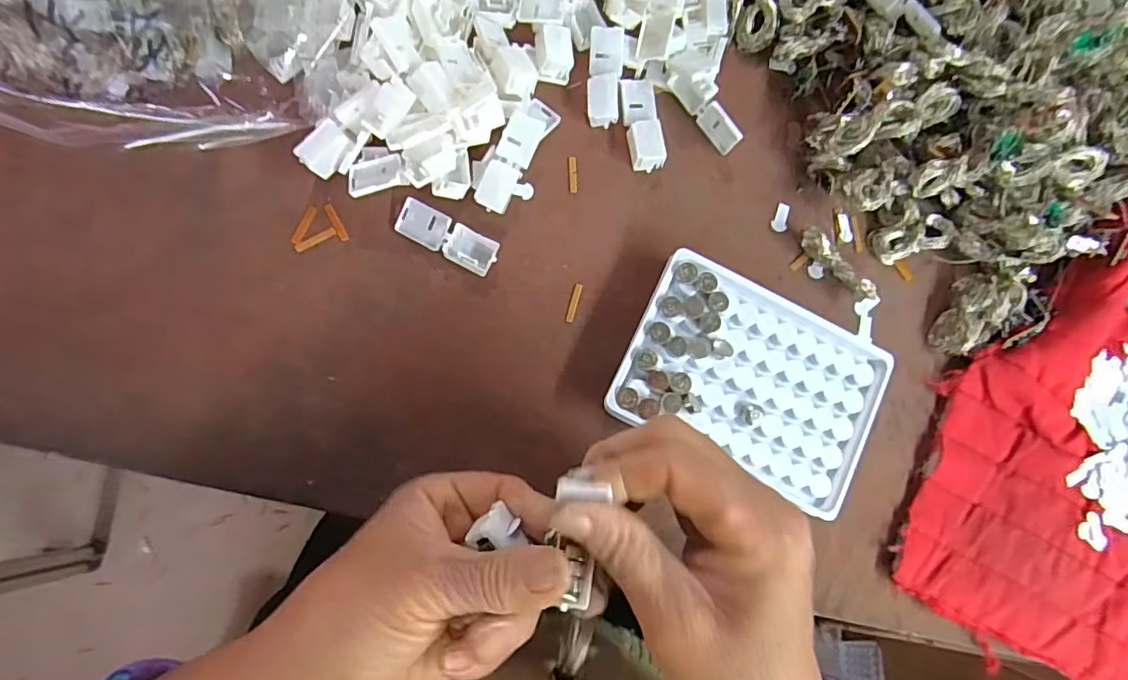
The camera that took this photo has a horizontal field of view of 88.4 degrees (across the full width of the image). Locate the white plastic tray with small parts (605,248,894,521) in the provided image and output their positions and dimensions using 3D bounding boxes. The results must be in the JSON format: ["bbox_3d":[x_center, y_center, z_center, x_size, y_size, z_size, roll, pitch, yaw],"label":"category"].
[{"bbox_3d":[0.098,0.020,0.306,0.130,0.025,0.094,26,78,-3],"label":"white plastic tray with small parts"}]

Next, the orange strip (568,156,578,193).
[{"bbox_3d":[0.005,-0.095,0.330,0.005,0.004,0.022,-2,81,-8],"label":"orange strip"}]

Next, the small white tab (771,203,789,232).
[{"bbox_3d":[0.129,-0.073,0.342,0.009,0.004,0.019,21,78,-4],"label":"small white tab"}]

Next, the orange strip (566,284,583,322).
[{"bbox_3d":[0.006,-0.020,0.317,0.004,0.004,0.022,17,79,-4],"label":"orange strip"}]

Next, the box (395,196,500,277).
[{"bbox_3d":[-0.062,-0.055,0.309,0.055,0.008,0.019,28,78,-2],"label":"box"}]

